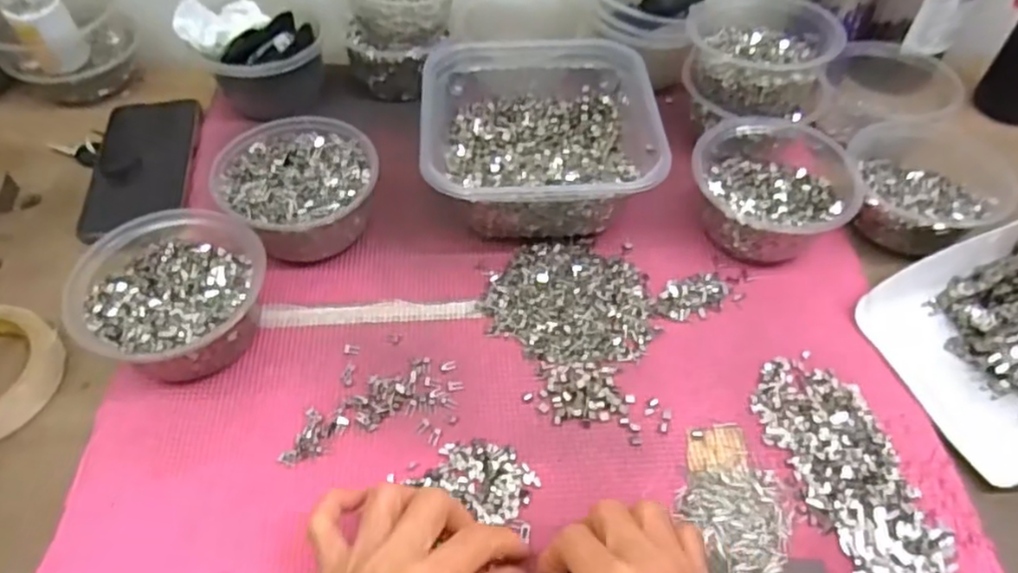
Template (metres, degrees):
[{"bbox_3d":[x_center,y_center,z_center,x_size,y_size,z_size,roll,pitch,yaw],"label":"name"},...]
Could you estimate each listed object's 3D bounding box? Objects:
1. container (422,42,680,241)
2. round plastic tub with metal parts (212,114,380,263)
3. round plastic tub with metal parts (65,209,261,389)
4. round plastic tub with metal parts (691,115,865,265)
[{"bbox_3d":[0.022,-0.120,0.536,0.170,0.067,0.171,-3,52,-3],"label":"container"},{"bbox_3d":[-0.154,-0.073,0.510,0.109,0.057,0.115,1,51,-1],"label":"round plastic tub with metal parts"},{"bbox_3d":[-0.215,0.008,0.448,0.114,0.057,0.111,1,51,-1],"label":"round plastic tub with metal parts"},{"bbox_3d":[0.199,-0.076,0.513,0.112,0.058,0.121,1,51,-1],"label":"round plastic tub with metal parts"}]

